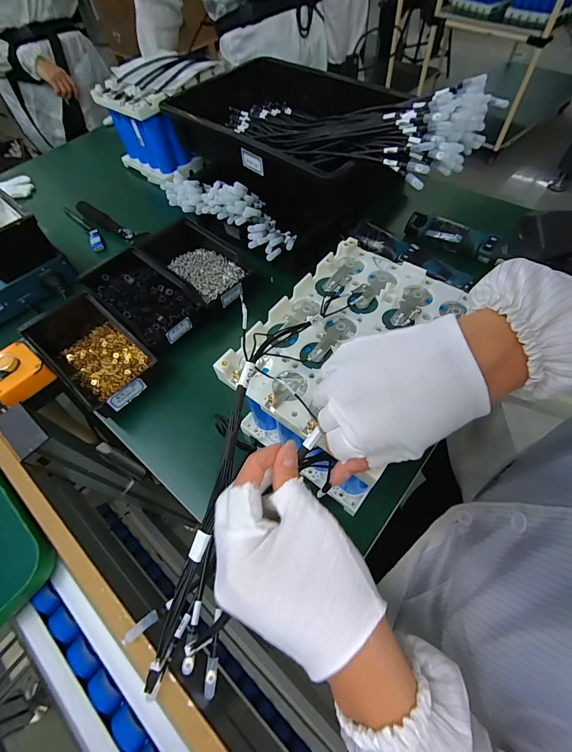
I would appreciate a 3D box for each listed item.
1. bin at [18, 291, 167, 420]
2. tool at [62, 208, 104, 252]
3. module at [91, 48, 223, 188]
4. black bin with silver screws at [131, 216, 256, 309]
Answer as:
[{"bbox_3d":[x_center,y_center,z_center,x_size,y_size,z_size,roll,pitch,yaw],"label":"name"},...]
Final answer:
[{"bbox_3d":[-0.279,-0.039,0.475,0.203,0.062,0.107,36,67,23],"label":"bin"},{"bbox_3d":[-0.422,-0.314,0.698,0.028,0.013,0.187,-35,62,-16],"label":"tool"},{"bbox_3d":[-0.273,-0.585,0.756,0.214,0.157,0.229,25,64,19],"label":"module"},{"bbox_3d":[-0.159,-0.192,0.554,0.208,0.057,0.108,34,67,22],"label":"black bin with silver screws"}]

